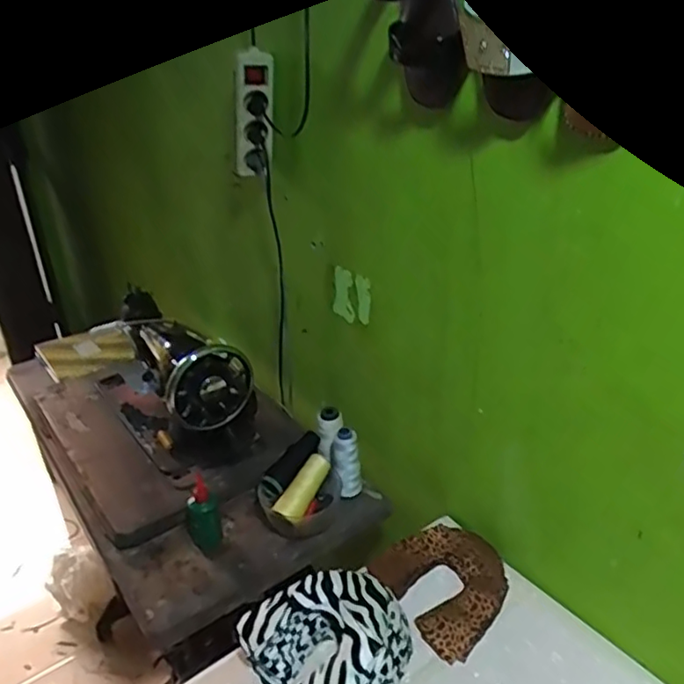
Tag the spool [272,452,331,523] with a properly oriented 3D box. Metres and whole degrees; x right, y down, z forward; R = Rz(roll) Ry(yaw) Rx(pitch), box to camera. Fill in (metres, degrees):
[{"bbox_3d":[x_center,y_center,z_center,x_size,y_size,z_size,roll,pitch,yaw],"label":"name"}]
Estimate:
[{"bbox_3d":[-0.055,0.213,0.921,0.036,0.034,0.112,15,50,30],"label":"spool"}]

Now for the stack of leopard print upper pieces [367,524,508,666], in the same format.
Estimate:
[{"bbox_3d":[0.137,0.306,0.810,0.153,0.037,0.163,-21,32,-31],"label":"stack of leopard print upper pieces"}]

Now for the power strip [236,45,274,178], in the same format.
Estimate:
[{"bbox_3d":[-0.129,-0.325,0.917,0.049,0.205,0.039,-15,50,-22],"label":"power strip"}]

